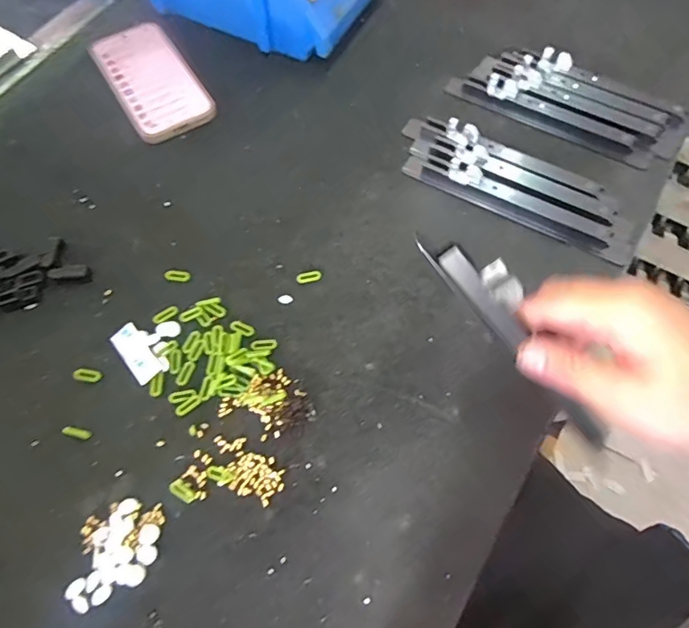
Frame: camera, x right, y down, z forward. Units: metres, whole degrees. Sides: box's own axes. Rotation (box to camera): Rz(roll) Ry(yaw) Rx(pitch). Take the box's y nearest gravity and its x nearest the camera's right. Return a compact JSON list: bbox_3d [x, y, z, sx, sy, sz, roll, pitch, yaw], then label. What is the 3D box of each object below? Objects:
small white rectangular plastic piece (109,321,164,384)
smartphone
[{"bbox_3d":[-0.163,0.030,0.382,0.021,0.004,0.051,-37,71,-16],"label":"small white rectangular plastic piece"},{"bbox_3d":[-0.201,-0.245,0.509,0.081,0.013,0.159,-31,70,-13],"label":"smartphone"}]

